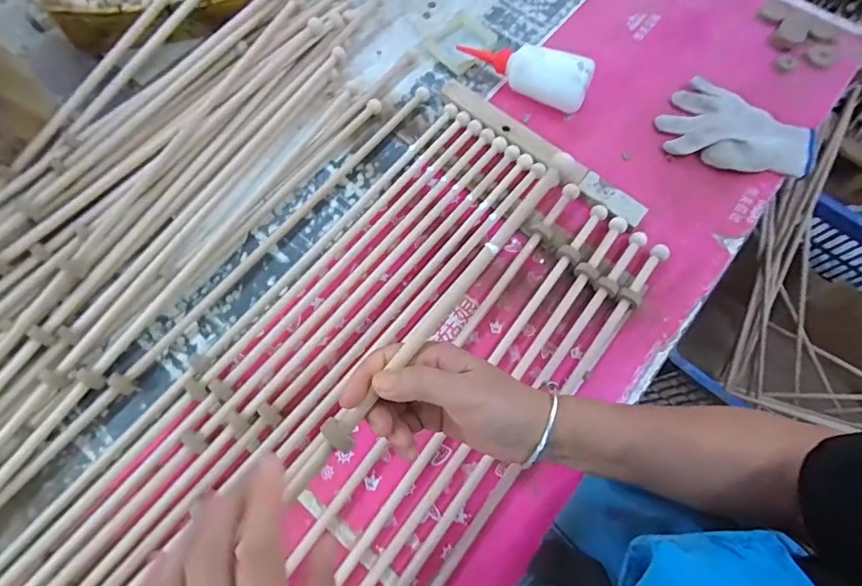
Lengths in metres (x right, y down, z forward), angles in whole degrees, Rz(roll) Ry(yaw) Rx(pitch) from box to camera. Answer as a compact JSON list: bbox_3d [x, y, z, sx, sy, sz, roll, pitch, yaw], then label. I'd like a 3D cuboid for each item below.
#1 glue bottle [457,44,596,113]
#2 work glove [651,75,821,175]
[{"bbox_3d":[0.116,-0.287,0.570,0.177,0.060,0.053,33,73,11],"label":"glue bottle"},{"bbox_3d":[0.377,-0.194,0.558,0.174,0.022,0.116,34,73,10],"label":"work glove"}]

